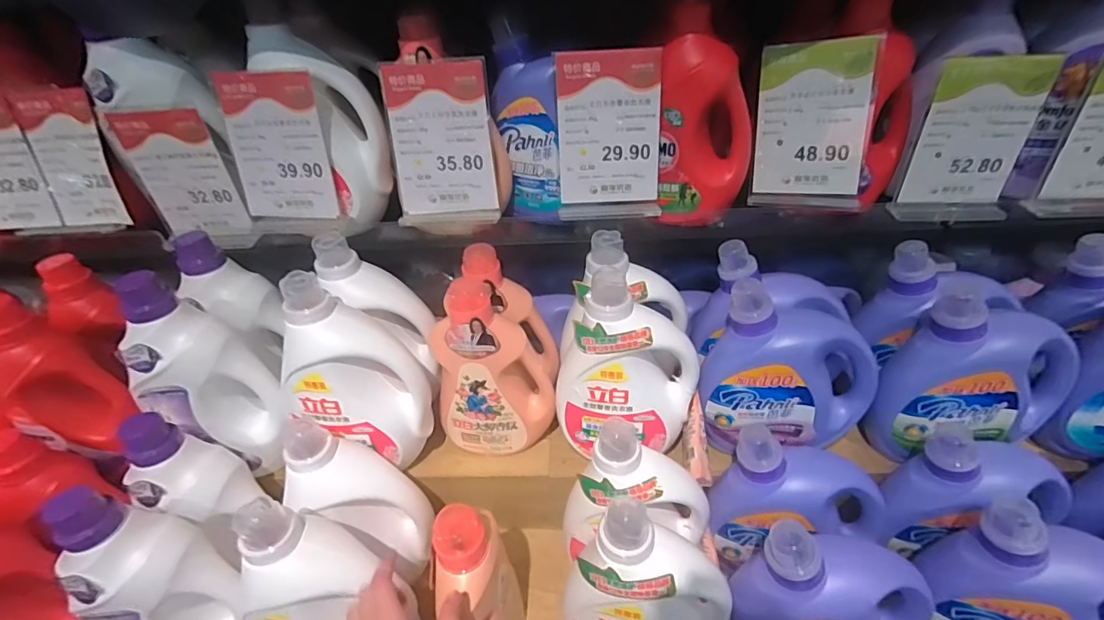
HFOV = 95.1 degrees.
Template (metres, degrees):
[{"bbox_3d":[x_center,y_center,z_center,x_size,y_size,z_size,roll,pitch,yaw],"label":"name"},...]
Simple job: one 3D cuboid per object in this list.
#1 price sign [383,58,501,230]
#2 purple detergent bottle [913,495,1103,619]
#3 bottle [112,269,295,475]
[{"bbox_3d":[-0.156,-0.235,0.726,0.142,0.220,0.012,-1,22,3],"label":"price sign"},{"bbox_3d":[0.583,0.341,0.601,0.230,0.253,0.095,6,36,13],"label":"purple detergent bottle"},{"bbox_3d":[-0.491,0.099,0.732,0.148,0.315,0.112,6,36,12],"label":"bottle"}]

